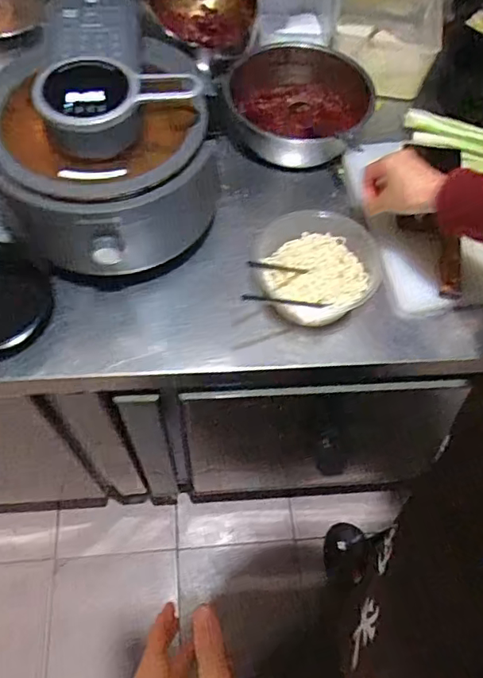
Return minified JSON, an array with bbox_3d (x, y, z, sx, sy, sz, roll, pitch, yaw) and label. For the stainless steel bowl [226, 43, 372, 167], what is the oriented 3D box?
[{"bbox_3d":[0.094,-0.385,0.887,0.224,0.091,0.233,1,60,-2],"label":"stainless steel bowl"}]

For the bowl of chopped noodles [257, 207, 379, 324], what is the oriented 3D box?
[{"bbox_3d":[0.106,-0.099,0.735,0.166,0.091,0.160,1,60,-2],"label":"bowl of chopped noodles"}]

